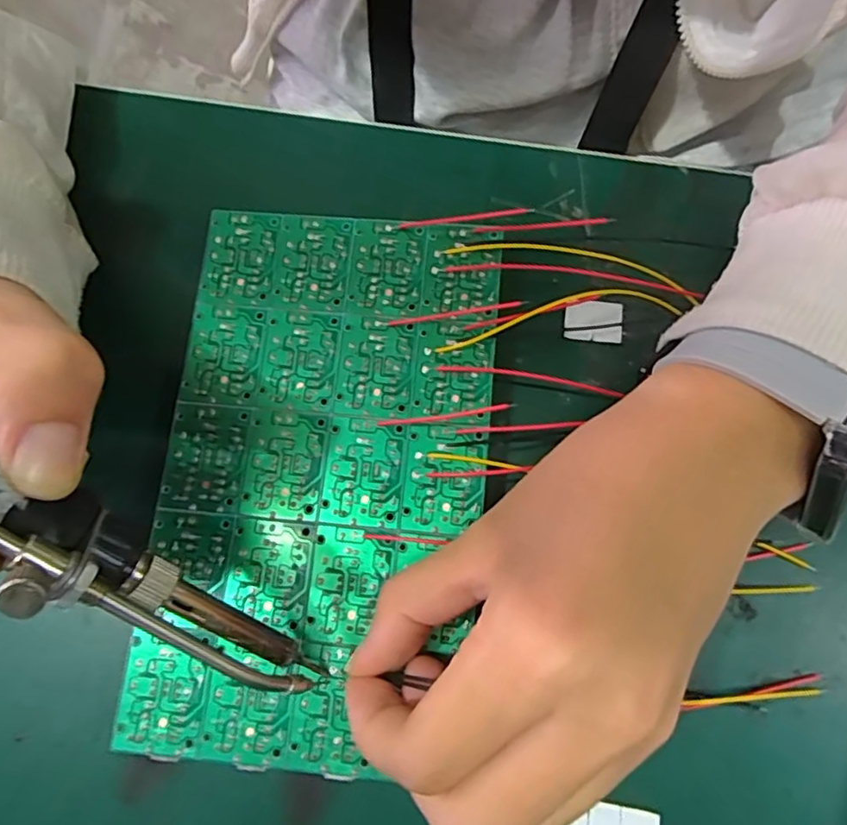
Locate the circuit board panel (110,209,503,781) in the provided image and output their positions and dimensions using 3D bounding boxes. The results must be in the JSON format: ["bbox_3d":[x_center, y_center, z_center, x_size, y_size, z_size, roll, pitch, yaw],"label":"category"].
[{"bbox_3d":[-0.033,0.018,0.190,0.100,0.004,0.170,6,78,4],"label":"circuit board panel"}]

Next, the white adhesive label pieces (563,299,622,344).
[{"bbox_3d":[0.060,-0.032,0.213,0.019,0.004,0.015,8,78,4],"label":"white adhesive label pieces"}]

